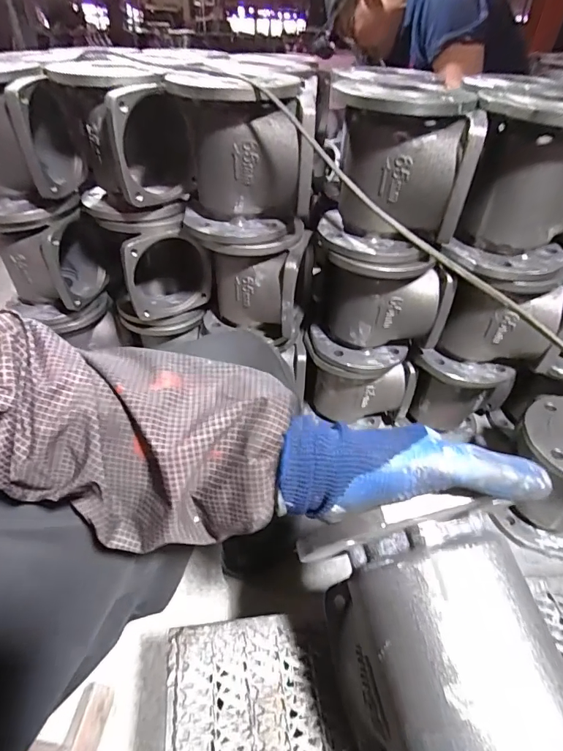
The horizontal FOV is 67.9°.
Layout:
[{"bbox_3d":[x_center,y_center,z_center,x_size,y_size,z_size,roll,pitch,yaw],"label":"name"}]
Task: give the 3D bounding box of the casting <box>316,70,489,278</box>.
[{"bbox_3d":[0.148,-0.286,0.593,0.171,0.219,0.202,3,42,0],"label":"casting"}]

